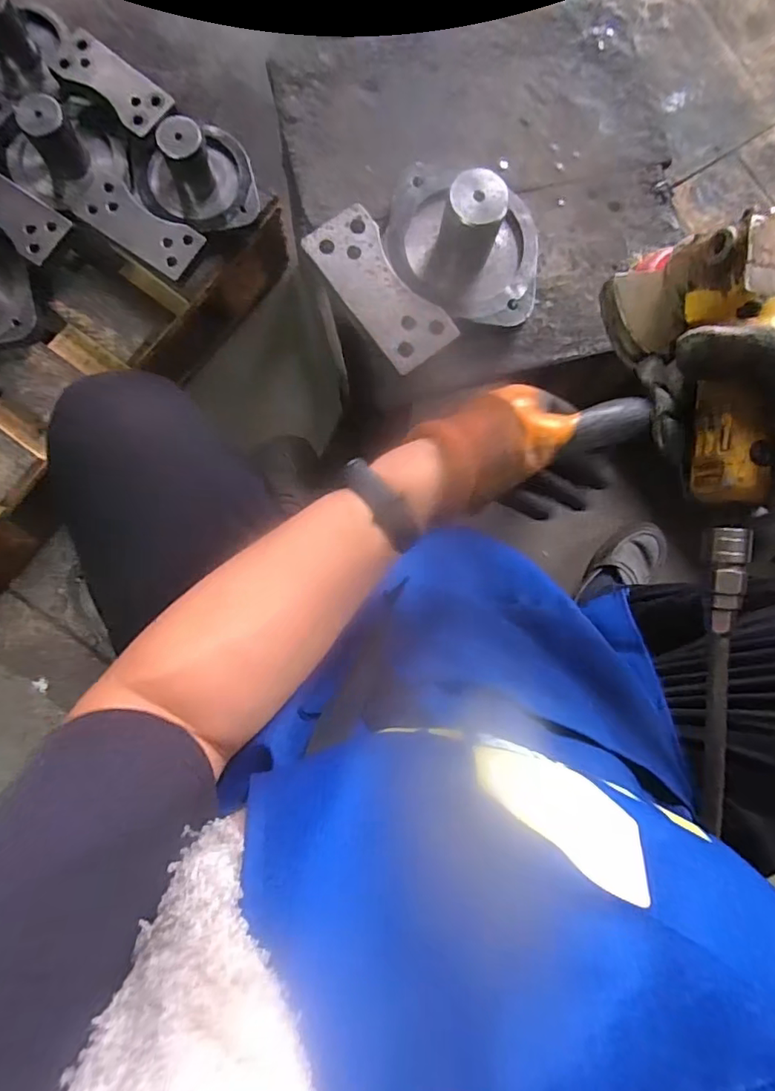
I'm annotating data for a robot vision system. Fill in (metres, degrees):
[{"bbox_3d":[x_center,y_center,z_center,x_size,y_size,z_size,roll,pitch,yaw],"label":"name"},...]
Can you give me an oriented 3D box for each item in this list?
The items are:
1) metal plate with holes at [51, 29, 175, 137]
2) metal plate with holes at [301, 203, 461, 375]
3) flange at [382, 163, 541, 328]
[{"bbox_3d":[-0.325,-0.549,0.621,0.134,0.009,0.062,38,84,0],"label":"metal plate with holes"},{"bbox_3d":[-0.006,-0.217,0.441,0.062,0.007,0.142,-36,88,-6],"label":"metal plate with holes"},{"bbox_3d":[0.072,-0.276,0.455,0.139,0.071,0.125,14,84,-3],"label":"flange"}]

